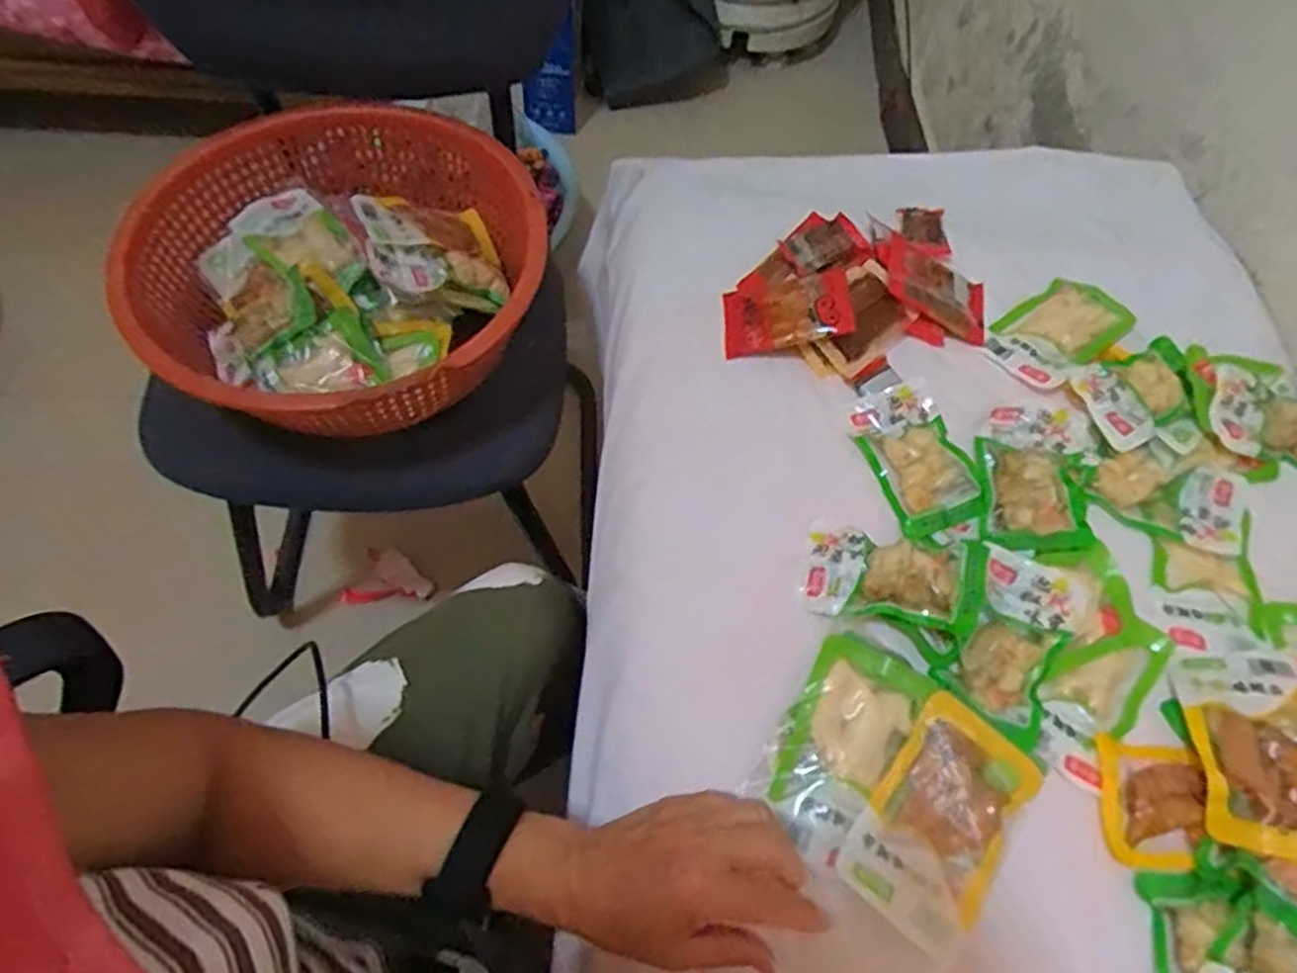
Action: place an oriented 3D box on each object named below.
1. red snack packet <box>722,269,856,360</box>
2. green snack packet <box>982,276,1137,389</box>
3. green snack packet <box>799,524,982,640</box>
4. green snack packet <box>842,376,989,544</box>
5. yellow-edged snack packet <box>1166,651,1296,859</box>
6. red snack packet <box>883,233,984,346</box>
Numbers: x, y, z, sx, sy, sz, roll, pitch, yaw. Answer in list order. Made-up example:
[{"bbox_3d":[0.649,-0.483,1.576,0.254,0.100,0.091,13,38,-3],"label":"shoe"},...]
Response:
[{"bbox_3d":[0.118,-0.147,0.658,0.107,0.014,0.065,-10,63,10],"label":"red snack packet"},{"bbox_3d":[0.366,-0.137,0.693,0.131,0.024,0.078,-34,69,-17],"label":"green snack packet"},{"bbox_3d":[0.174,0.064,0.549,0.121,0.028,0.072,5,57,22],"label":"green snack packet"},{"bbox_3d":[0.212,-0.026,0.609,0.079,0.013,0.127,-17,65,-11],"label":"green snack packet"},{"bbox_3d":[0.403,0.171,0.504,0.084,0.029,0.139,-3,52,22],"label":"yellow-edged snack packet"},{"bbox_3d":[0.258,-0.177,0.686,0.105,0.015,0.072,21,67,-16],"label":"red snack packet"}]

